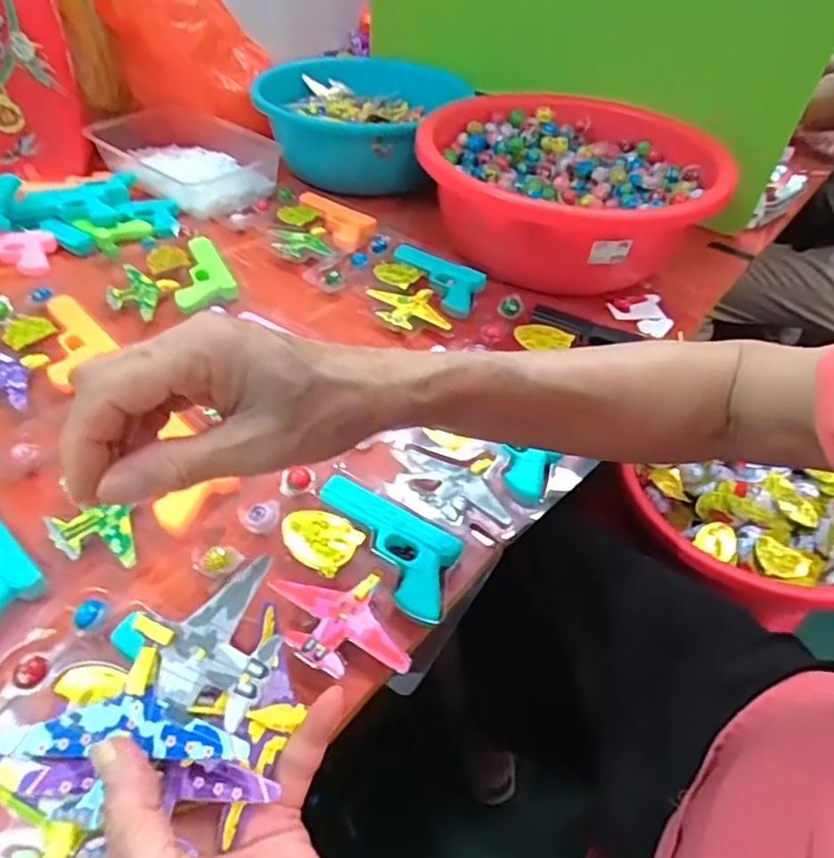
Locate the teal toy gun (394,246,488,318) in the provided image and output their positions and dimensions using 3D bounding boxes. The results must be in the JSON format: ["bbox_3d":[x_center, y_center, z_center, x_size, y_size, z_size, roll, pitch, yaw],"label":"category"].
[{"bbox_3d":[0.018,-0.161,0.638,0.112,0.015,0.054,31,53,24],"label":"teal toy gun"}]

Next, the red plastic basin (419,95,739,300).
[{"bbox_3d":[0.159,-0.260,0.671,0.296,0.110,0.322,11,47,8],"label":"red plastic basin"}]

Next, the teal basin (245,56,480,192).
[{"bbox_3d":[-0.071,-0.413,0.819,0.247,0.085,0.279,18,48,14],"label":"teal basin"}]

